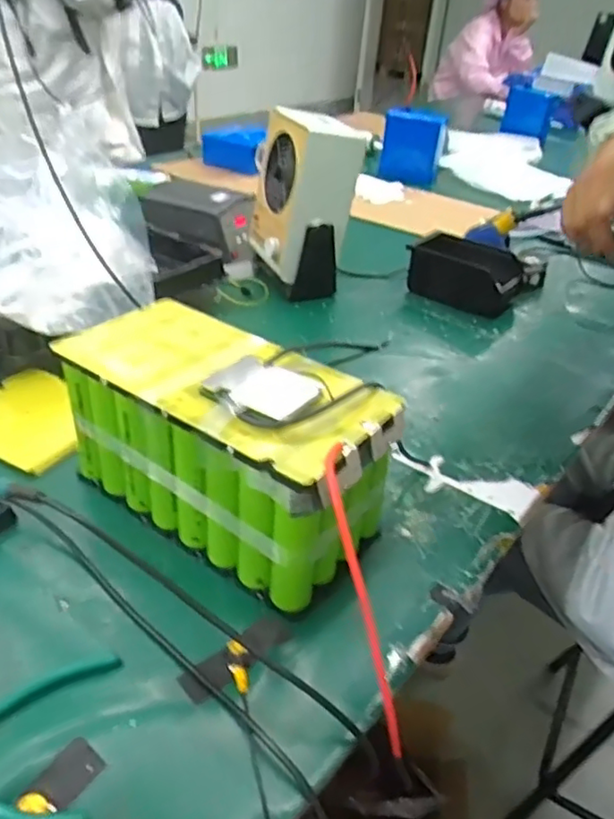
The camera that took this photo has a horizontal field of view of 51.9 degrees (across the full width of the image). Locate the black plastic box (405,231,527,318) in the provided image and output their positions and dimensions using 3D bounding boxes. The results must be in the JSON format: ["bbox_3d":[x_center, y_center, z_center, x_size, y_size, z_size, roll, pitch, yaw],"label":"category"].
[{"bbox_3d":[0.266,-0.229,1.056,0.173,0.072,0.120,25,41,25],"label":"black plastic box"}]

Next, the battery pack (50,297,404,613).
[{"bbox_3d":[-0.072,0.019,0.559,0.293,0.150,0.141,27,41,27],"label":"battery pack"}]

